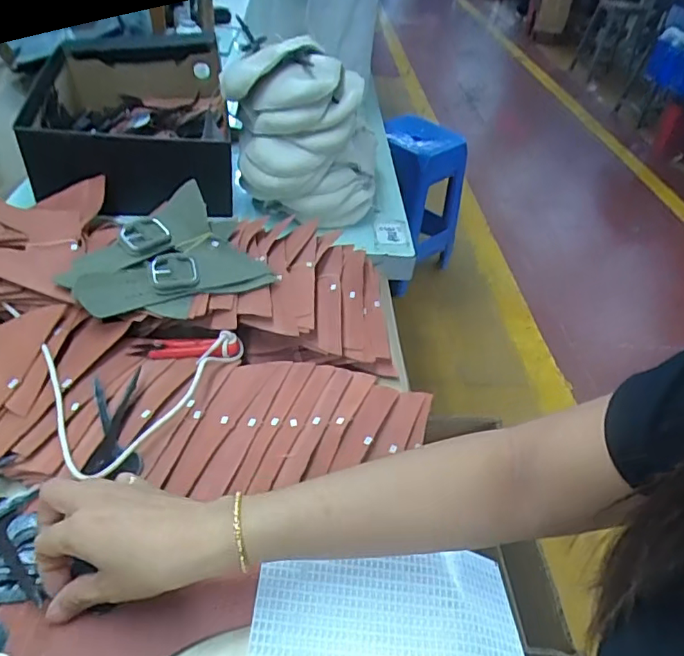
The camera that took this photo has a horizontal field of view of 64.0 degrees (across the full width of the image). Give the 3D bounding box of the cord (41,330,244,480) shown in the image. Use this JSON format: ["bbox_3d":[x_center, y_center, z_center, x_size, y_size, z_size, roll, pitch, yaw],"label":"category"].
[{"bbox_3d":[-0.164,0.046,0.488,0.171,0.020,0.133,-15,45,-25],"label":"cord"}]

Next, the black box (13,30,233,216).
[{"bbox_3d":[-0.281,-0.288,0.760,0.247,0.120,0.328,-2,41,-12],"label":"black box"}]

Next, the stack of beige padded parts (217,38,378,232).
[{"bbox_3d":[-0.048,-0.250,0.707,0.196,0.179,0.153,5,40,-2],"label":"stack of beige padded parts"}]

